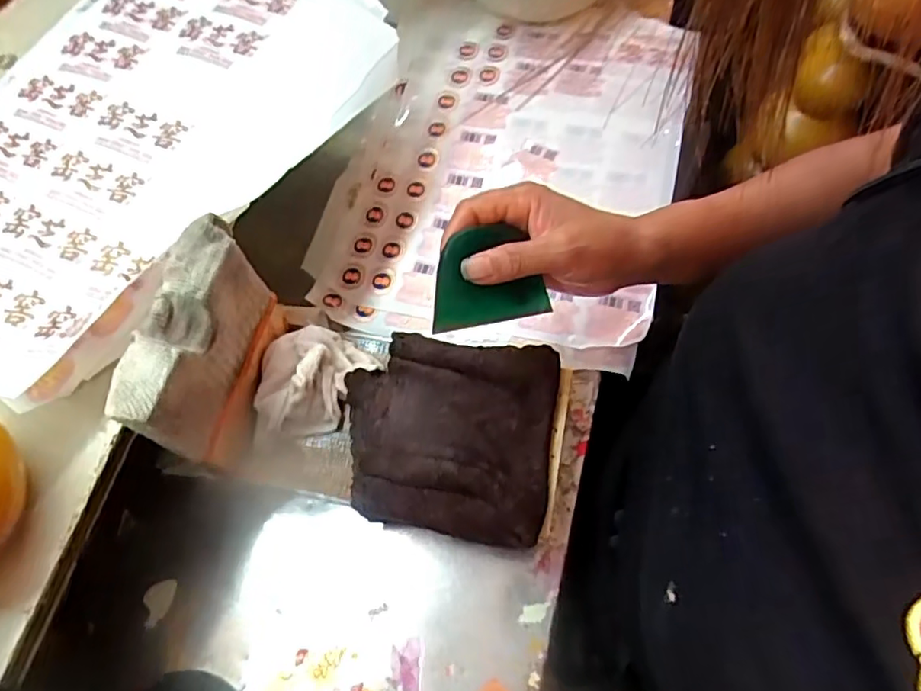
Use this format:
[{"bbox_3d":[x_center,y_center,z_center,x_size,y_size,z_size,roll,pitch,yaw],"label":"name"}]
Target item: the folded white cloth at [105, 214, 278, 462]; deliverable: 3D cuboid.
[{"bbox_3d":[-0.167,-0.006,0.391,0.039,0.082,0.138,12,67,7],"label":"folded white cloth"}]

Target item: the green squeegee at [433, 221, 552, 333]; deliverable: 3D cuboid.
[{"bbox_3d":[0.019,-0.042,0.374,0.081,0.006,0.056,-10,102,-26],"label":"green squeegee"}]

